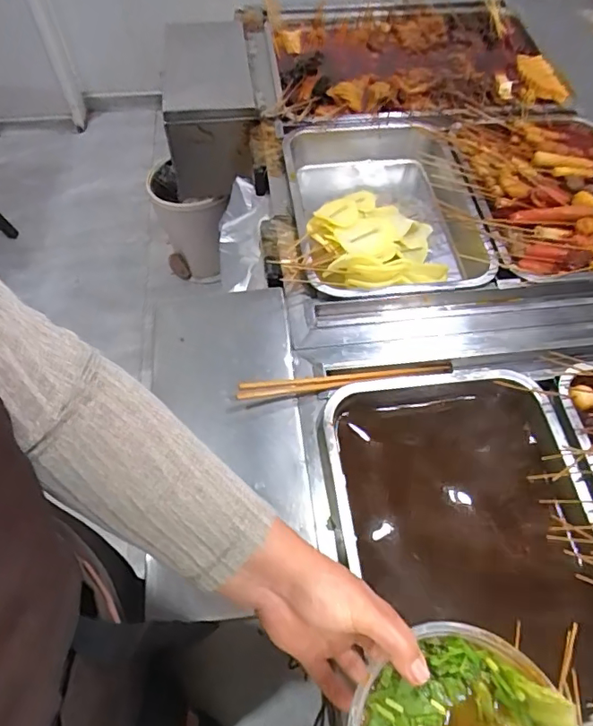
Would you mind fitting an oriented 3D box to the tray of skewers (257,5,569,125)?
[{"bbox_3d":[0.225,-0.639,1.104,0.606,0.091,0.459,-2,60,-4],"label":"tray of skewers"}]

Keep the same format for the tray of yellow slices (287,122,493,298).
[{"bbox_3d":[0.136,-0.255,0.882,0.280,0.131,0.382,-4,60,-6],"label":"tray of yellow slices"}]

